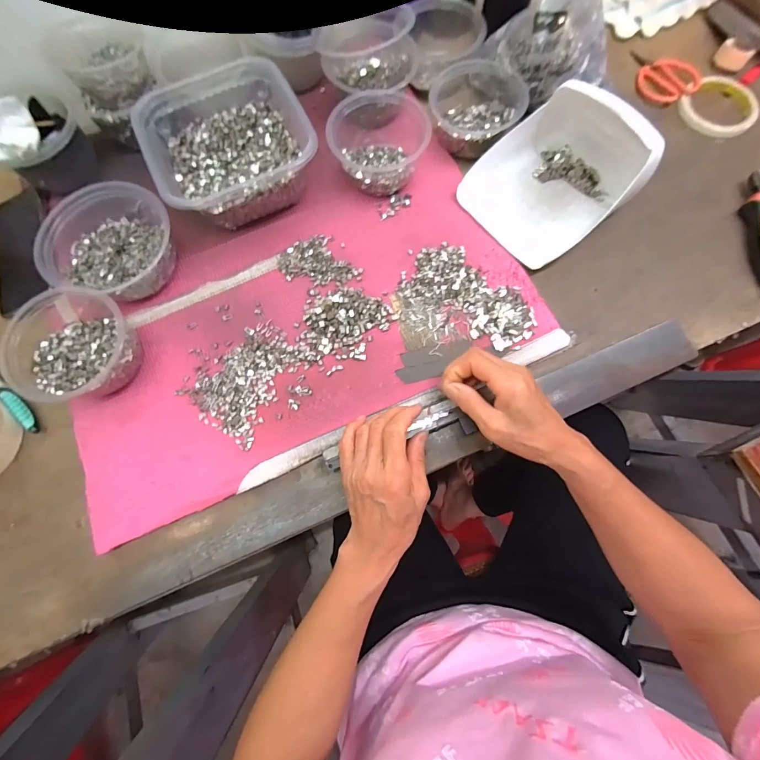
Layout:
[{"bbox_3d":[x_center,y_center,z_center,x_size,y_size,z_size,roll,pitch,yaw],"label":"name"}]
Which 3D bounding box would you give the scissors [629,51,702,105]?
[{"bbox_3d":[0.387,-0.421,0.495,0.102,0.024,0.054,39,80,8],"label":"scissors"}]

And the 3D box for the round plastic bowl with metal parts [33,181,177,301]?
[{"bbox_3d":[-0.296,-0.152,0.397,0.128,0.064,0.134,0,74,1],"label":"round plastic bowl with metal parts"}]

